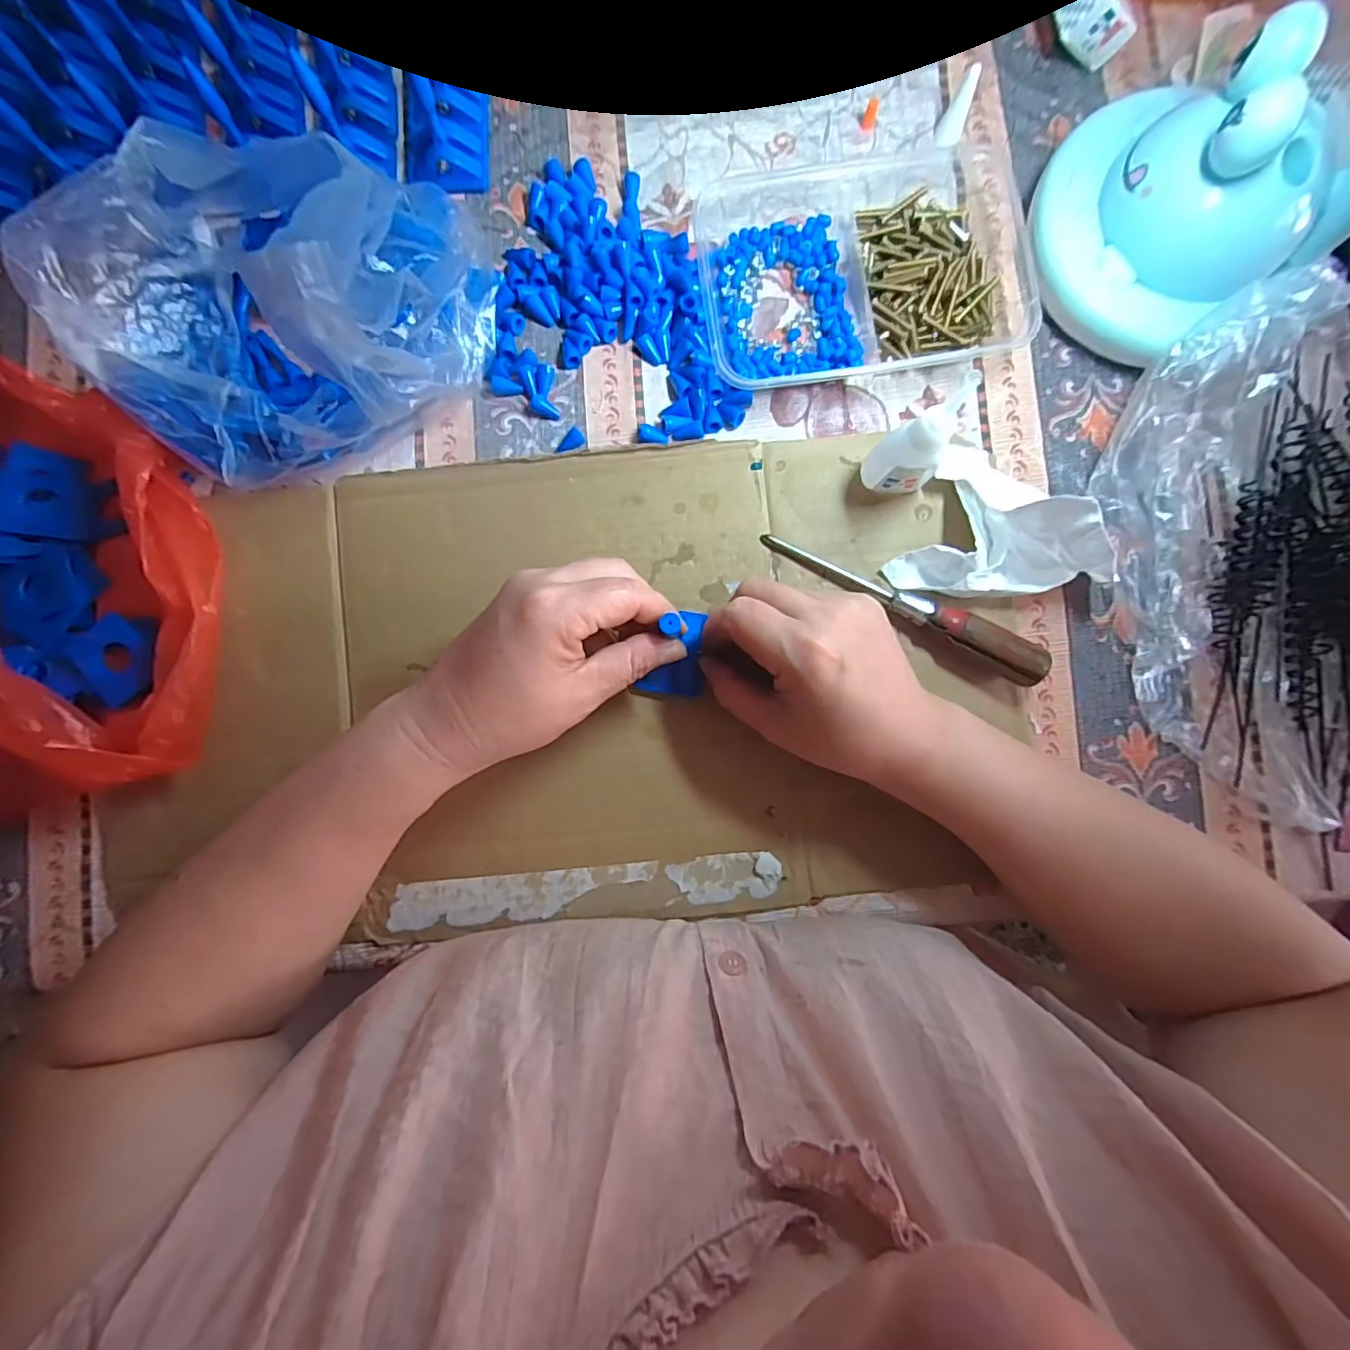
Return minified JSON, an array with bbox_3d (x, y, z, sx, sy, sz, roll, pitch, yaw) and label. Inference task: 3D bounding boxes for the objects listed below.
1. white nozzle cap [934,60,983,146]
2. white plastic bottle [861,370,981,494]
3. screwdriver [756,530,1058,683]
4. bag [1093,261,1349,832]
[{"bbox_3d":[0.154,-0.307,0.310,0.013,0.029,0.016,24,87,3],"label":"white nozzle cap"},{"bbox_3d":[0.114,-0.108,0.274,0.027,0.082,0.022,-22,86,-1],"label":"white plastic bottle"},{"bbox_3d":[0.118,-0.040,0.297,0.152,0.023,0.019,30,87,3],"label":"screwdriver"},{"bbox_3d":[0.390,-0.063,0.282,0.317,0.048,0.290,-8,86,0],"label":"bag"}]

